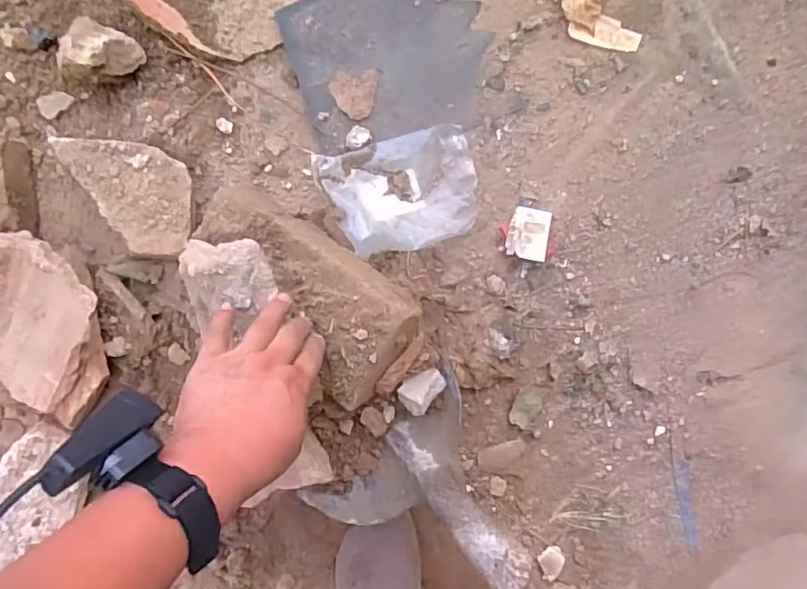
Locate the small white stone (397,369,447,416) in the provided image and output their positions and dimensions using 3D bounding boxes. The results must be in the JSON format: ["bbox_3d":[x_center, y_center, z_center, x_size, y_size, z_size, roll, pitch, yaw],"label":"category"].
[{"bbox_3d":[0.019,0.092,0.553,0.045,0.041,0.027,-34,99,3],"label":"small white stone"}]

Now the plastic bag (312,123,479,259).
[{"bbox_3d":[0.000,-0.109,0.608,0.160,0.032,0.117,-16,91,-13],"label":"plastic bag"}]

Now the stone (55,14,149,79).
[{"bbox_3d":[-0.296,-0.236,0.561,0.069,0.060,0.056,17,98,-6],"label":"stone"}]

